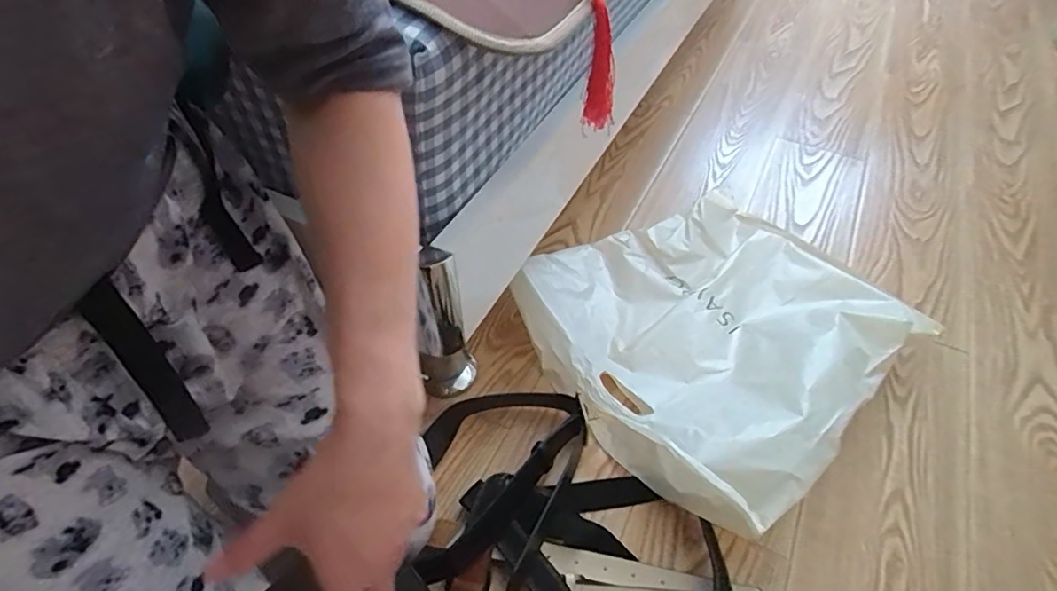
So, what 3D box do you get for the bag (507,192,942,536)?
[{"bbox_3d":[0.248,0.020,0.766,0.480,0.101,0.421,-35,56,-26],"label":"bag"}]

